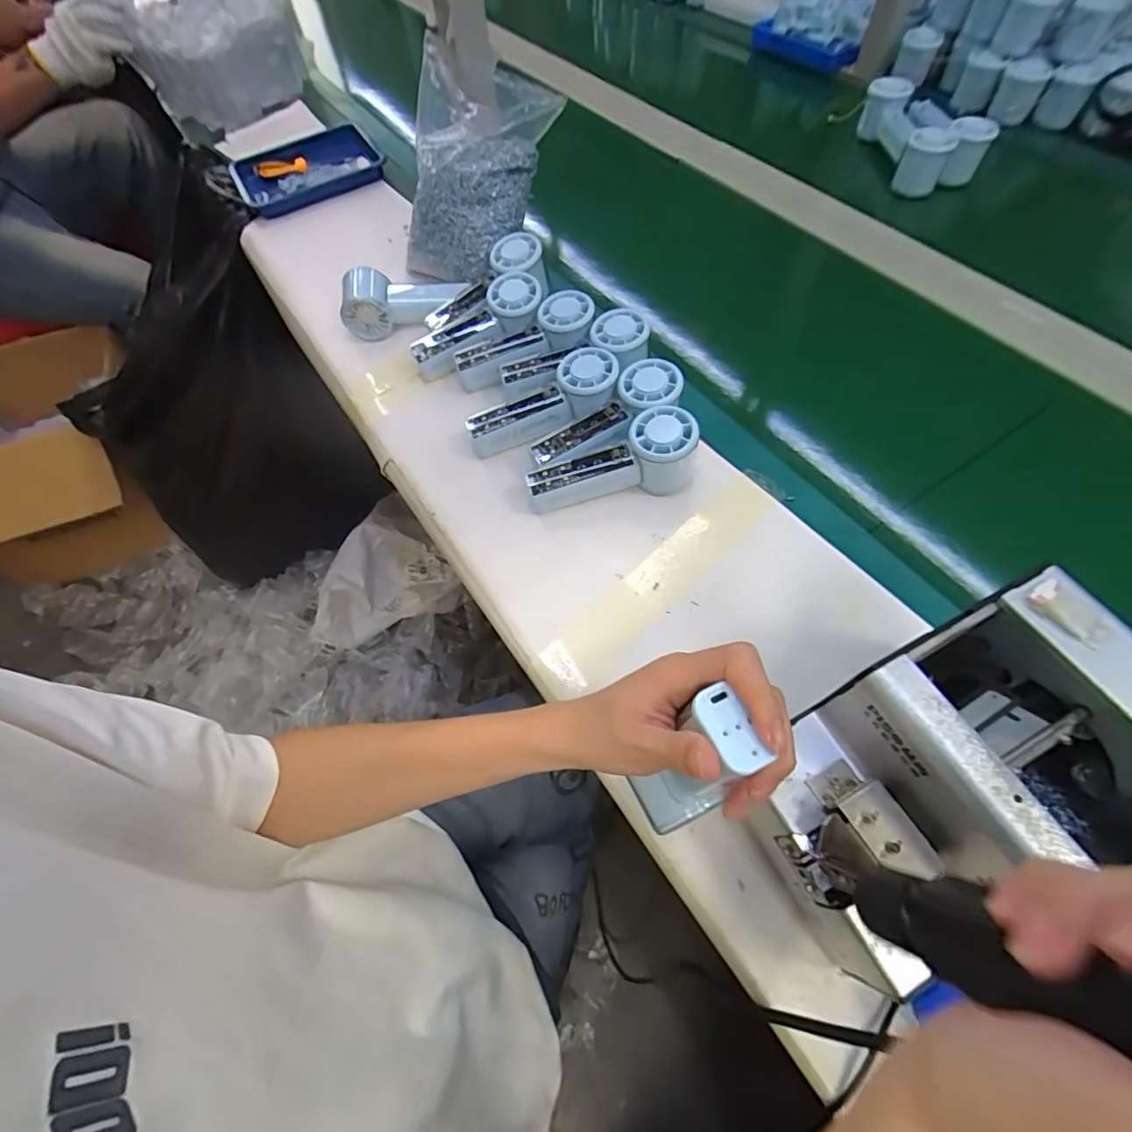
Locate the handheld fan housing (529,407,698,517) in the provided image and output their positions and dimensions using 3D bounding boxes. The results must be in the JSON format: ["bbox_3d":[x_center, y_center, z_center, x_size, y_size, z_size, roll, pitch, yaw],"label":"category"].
[{"bbox_3d":[0.041,-0.095,0.466,0.151,0.065,0.057,-4,61,2],"label":"handheld fan housing"}]

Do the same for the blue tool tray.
[{"bbox_3d":[-0.390,-0.598,0.784,0.199,0.031,0.176,-25,63,-10],"label":"blue tool tray"}]

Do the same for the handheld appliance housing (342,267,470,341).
[{"bbox_3d":[-0.190,-0.305,0.613,0.139,0.063,0.076,-23,61,-23],"label":"handheld appliance housing"}]

